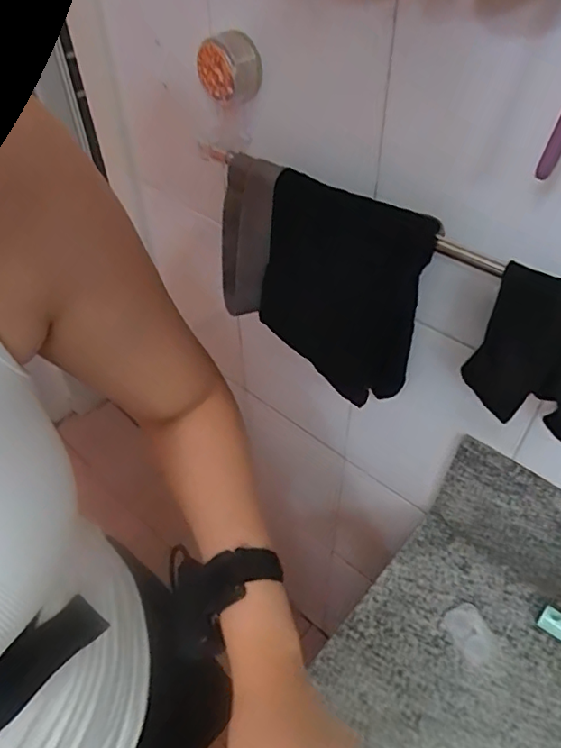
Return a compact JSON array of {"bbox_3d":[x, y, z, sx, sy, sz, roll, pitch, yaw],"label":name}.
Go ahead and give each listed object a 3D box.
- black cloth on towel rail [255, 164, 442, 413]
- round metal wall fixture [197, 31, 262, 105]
[{"bbox_3d":[0.054,-0.074,0.525,0.050,0.194,0.162,-39,59,-25],"label":"black cloth on towel rail"},{"bbox_3d":[-0.048,-0.287,0.506,0.053,0.055,0.038,32,59,26],"label":"round metal wall fixture"}]

